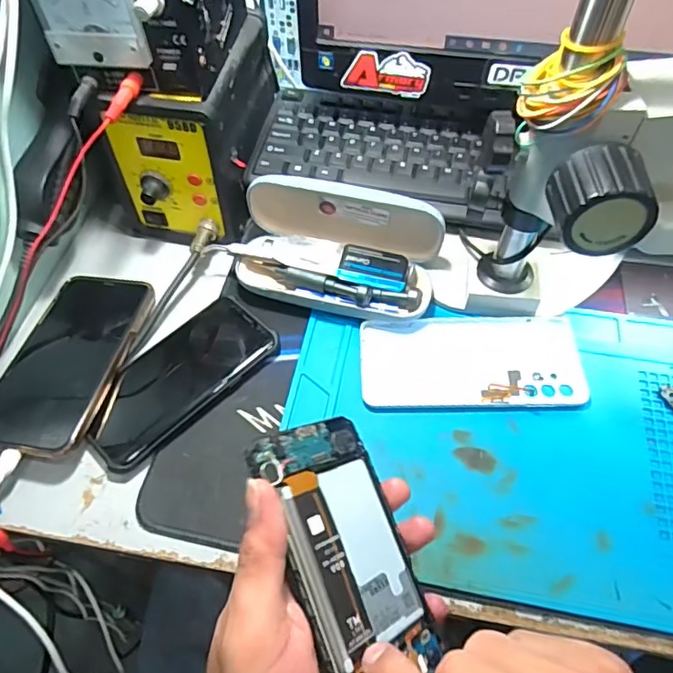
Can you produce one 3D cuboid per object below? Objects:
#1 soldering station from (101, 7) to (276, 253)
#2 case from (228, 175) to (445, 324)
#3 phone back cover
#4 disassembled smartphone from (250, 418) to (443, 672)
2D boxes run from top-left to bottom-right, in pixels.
[{"bbox_3d":[-0.127,-0.180,0.467,0.111,0.127,0.163,8,58,7],"label":"soldering station"},{"bbox_3d":[-0.001,-0.070,0.431,0.162,0.070,0.088,9,58,7],"label":"case"},{"bbox_3d":[0.102,0.018,0.413,0.164,0.006,0.076,-1,57,1],"label":"phone back cover"},{"bbox_3d":[0.011,0.111,0.252,0.071,0.006,0.145,-7,68,-48],"label":"disassembled smartphone"}]

